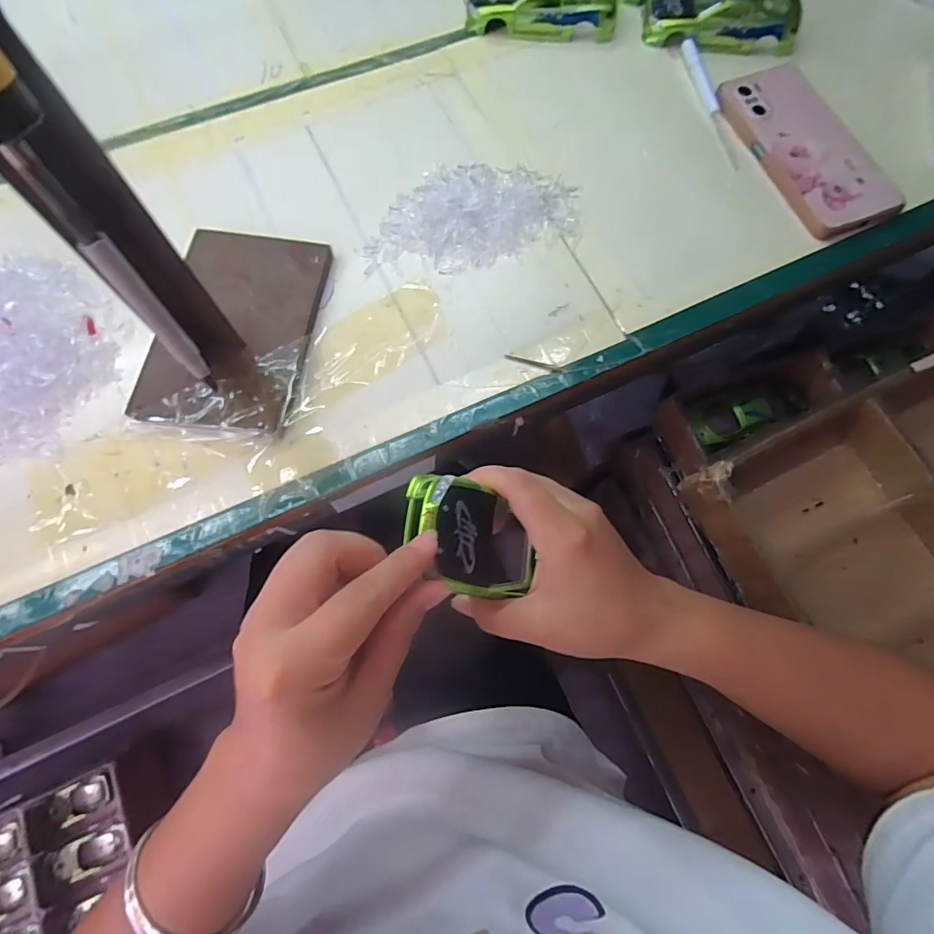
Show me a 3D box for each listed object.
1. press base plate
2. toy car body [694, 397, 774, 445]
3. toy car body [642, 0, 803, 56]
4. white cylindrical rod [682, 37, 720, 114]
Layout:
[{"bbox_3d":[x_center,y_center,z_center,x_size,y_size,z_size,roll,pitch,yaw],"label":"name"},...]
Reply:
[{"bbox_3d":[-0.157,-0.094,0.342,0.099,0.013,0.145,9,73,0],"label":"press base plate"},{"bbox_3d":[0.242,-0.045,0.456,0.073,0.014,0.034,-22,74,-8],"label":"toy car body"},{"bbox_3d":[0.220,-0.396,0.434,0.125,0.030,0.062,6,73,-1],"label":"toy car body"},{"bbox_3d":[0.198,-0.330,0.424,0.012,0.006,0.081,-8,73,-5],"label":"white cylindrical rod"}]

